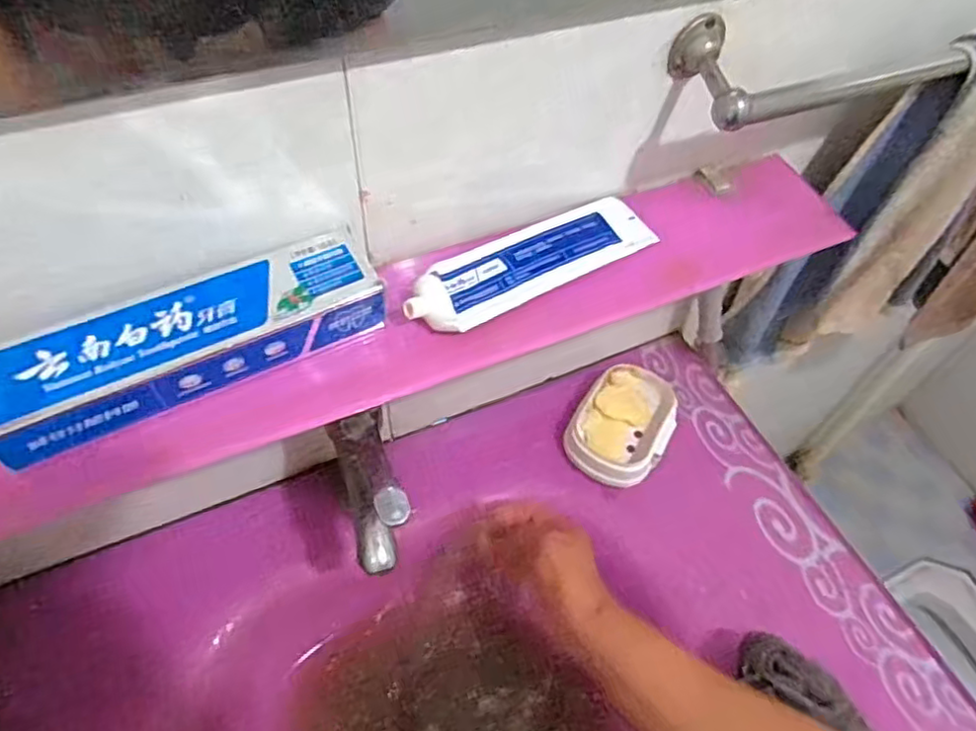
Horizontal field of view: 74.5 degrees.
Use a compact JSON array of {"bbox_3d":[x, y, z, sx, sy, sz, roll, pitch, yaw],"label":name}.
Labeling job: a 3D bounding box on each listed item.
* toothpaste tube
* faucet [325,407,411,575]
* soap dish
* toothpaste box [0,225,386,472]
[{"bbox_3d":[0.029,-0.079,0.441,0.196,0.021,0.060,-26,60,-22],"label":"toothpaste tube"},{"bbox_3d":[-0.083,0.086,0.456,0.037,0.077,0.092,-13,56,-14],"label":"faucet"},{"bbox_3d":[0.136,0.060,0.652,0.090,0.036,0.126,31,57,17],"label":"soap dish"},{"bbox_3d":[-0.166,-0.015,0.365,0.211,0.037,0.054,-24,59,-20],"label":"toothpaste box"}]

